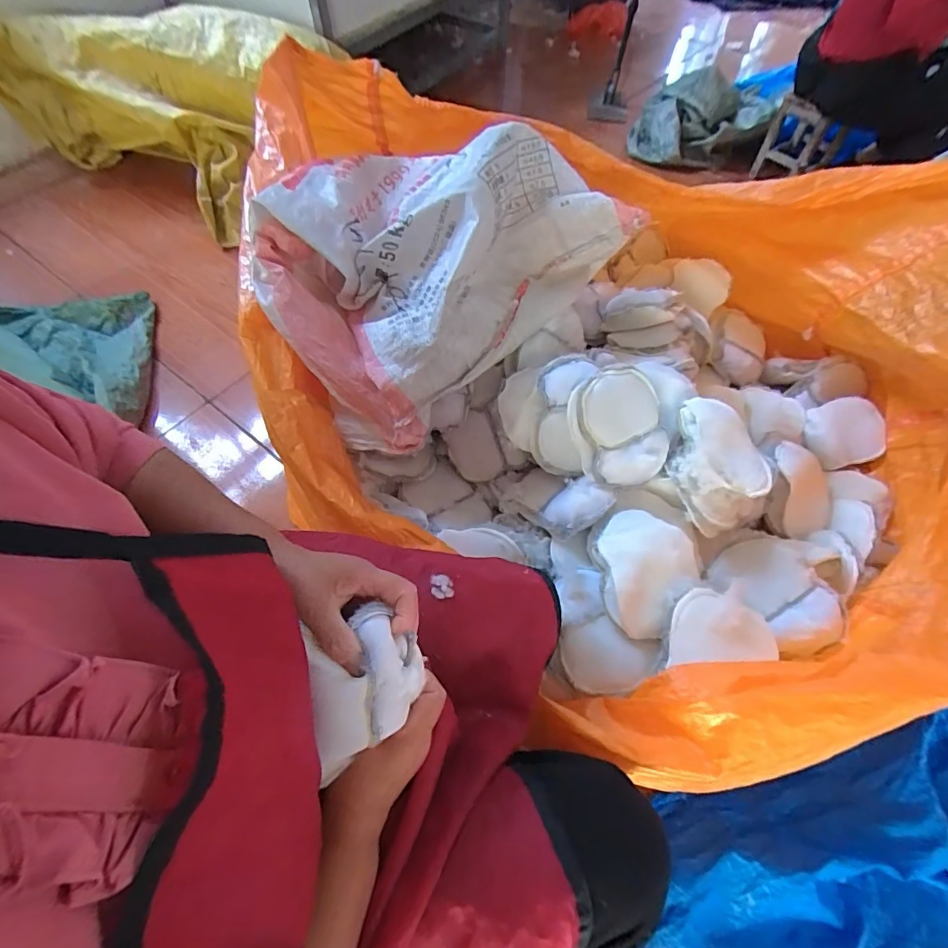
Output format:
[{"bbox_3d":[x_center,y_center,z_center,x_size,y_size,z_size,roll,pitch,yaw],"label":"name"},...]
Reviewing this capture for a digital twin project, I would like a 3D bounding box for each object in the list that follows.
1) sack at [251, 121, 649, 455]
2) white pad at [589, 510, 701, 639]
[{"bbox_3d":[-0.070,-0.346,0.765,0.536,0.257,0.410,-38,68,-20],"label":"sack"},{"bbox_3d":[0.230,0.128,0.635,0.144,0.054,0.163,38,66,19],"label":"white pad"}]

